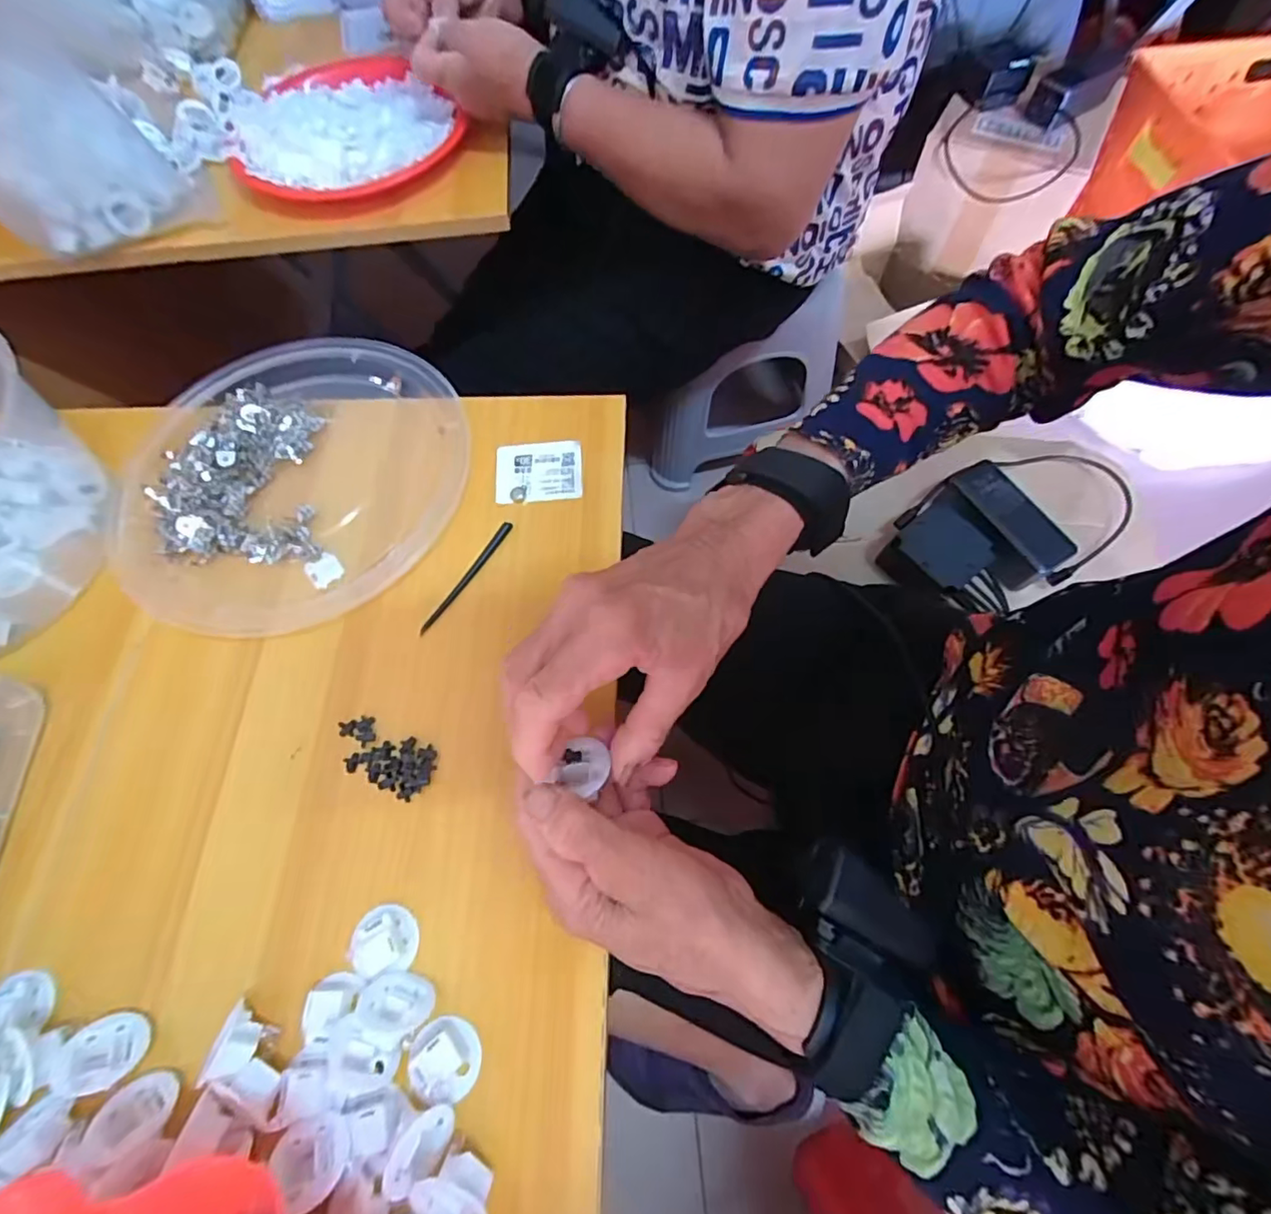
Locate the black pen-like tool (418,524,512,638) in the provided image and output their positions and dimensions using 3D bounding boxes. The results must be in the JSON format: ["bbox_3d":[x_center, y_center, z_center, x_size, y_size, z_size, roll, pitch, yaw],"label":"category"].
[{"bbox_3d":[-0.106,-0.019,0.361,0.007,0.004,0.087,30,71,14],"label":"black pen-like tool"}]

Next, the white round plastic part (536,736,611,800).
[{"bbox_3d":[-0.024,0.073,0.268,0.025,0.013,0.026,-1,67,2],"label":"white round plastic part"}]

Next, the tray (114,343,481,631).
[{"bbox_3d":[-0.239,-0.094,0.406,0.237,0.018,0.231,-20,67,-6],"label":"tray"}]

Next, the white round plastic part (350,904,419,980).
[{"bbox_3d":[-0.122,0.161,0.278,0.027,0.014,0.029,-1,67,2],"label":"white round plastic part"}]

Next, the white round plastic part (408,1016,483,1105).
[{"bbox_3d":[-0.086,0.202,0.257,0.030,0.014,0.029,-1,67,2],"label":"white round plastic part"}]

